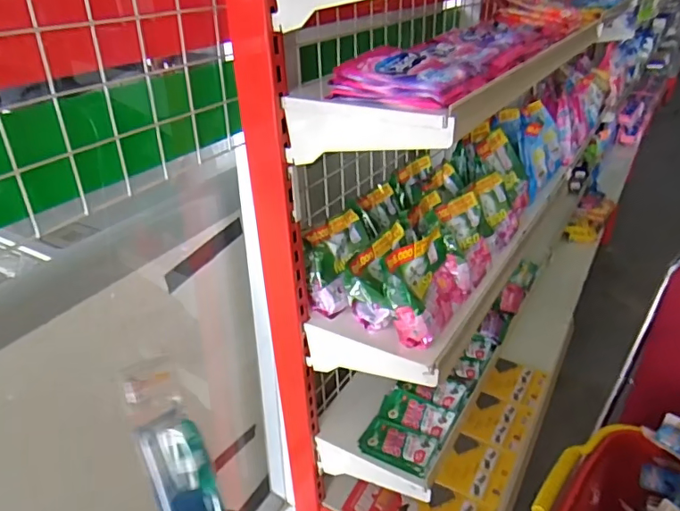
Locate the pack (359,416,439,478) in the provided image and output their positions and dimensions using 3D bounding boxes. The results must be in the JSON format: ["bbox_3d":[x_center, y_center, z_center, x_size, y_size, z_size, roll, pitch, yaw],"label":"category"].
[{"bbox_3d":[0.104,0.332,0.902,0.127,0.019,0.079,16,33,25],"label":"pack"}]

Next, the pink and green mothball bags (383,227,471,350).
[{"bbox_3d":[0.133,0.036,0.776,0.082,0.122,0.172,17,34,27],"label":"pink and green mothball bags"}]

